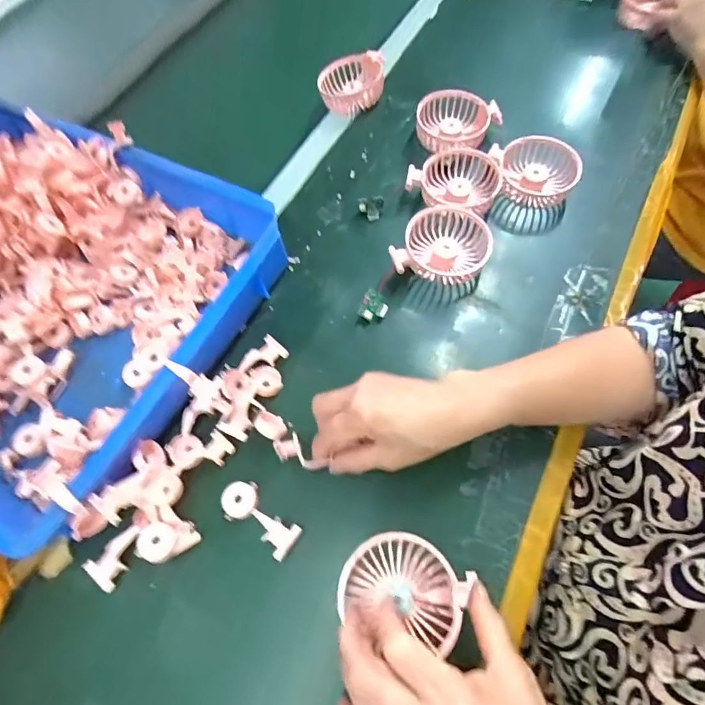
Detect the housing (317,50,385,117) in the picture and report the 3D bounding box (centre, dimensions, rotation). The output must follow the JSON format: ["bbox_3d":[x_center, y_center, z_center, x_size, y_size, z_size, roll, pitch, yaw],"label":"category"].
[{"bbox_3d":[-0.002,-0.374,0.624,0.089,0.037,0.088,0,63,6],"label":"housing"}]

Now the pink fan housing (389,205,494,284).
[{"bbox_3d":[0.099,-0.114,0.492,0.092,0.037,0.103,29,69,19],"label":"pink fan housing"}]

